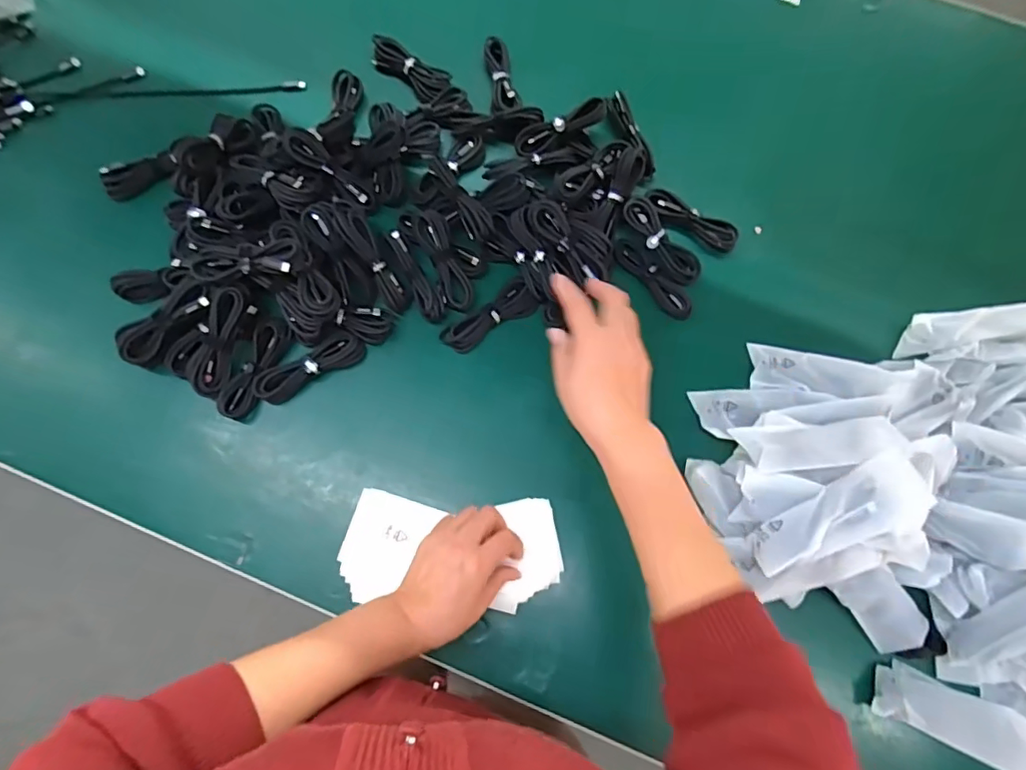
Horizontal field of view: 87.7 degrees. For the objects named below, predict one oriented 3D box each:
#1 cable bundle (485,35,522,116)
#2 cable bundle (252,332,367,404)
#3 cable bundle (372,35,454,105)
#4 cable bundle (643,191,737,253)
[{"bbox_3d":[-0.012,-0.373,0.651,0.035,0.017,0.113,-6,75,-3],"label":"cable bundle"},{"bbox_3d":[-0.208,-0.018,0.551,0.111,0.026,0.032,-32,77,-10],"label":"cable bundle"},{"bbox_3d":[-0.126,-0.388,0.657,0.114,0.019,0.048,39,77,9],"label":"cable bundle"},{"bbox_3d":[0.202,-0.186,0.610,0.111,0.019,0.039,26,75,6],"label":"cable bundle"}]

